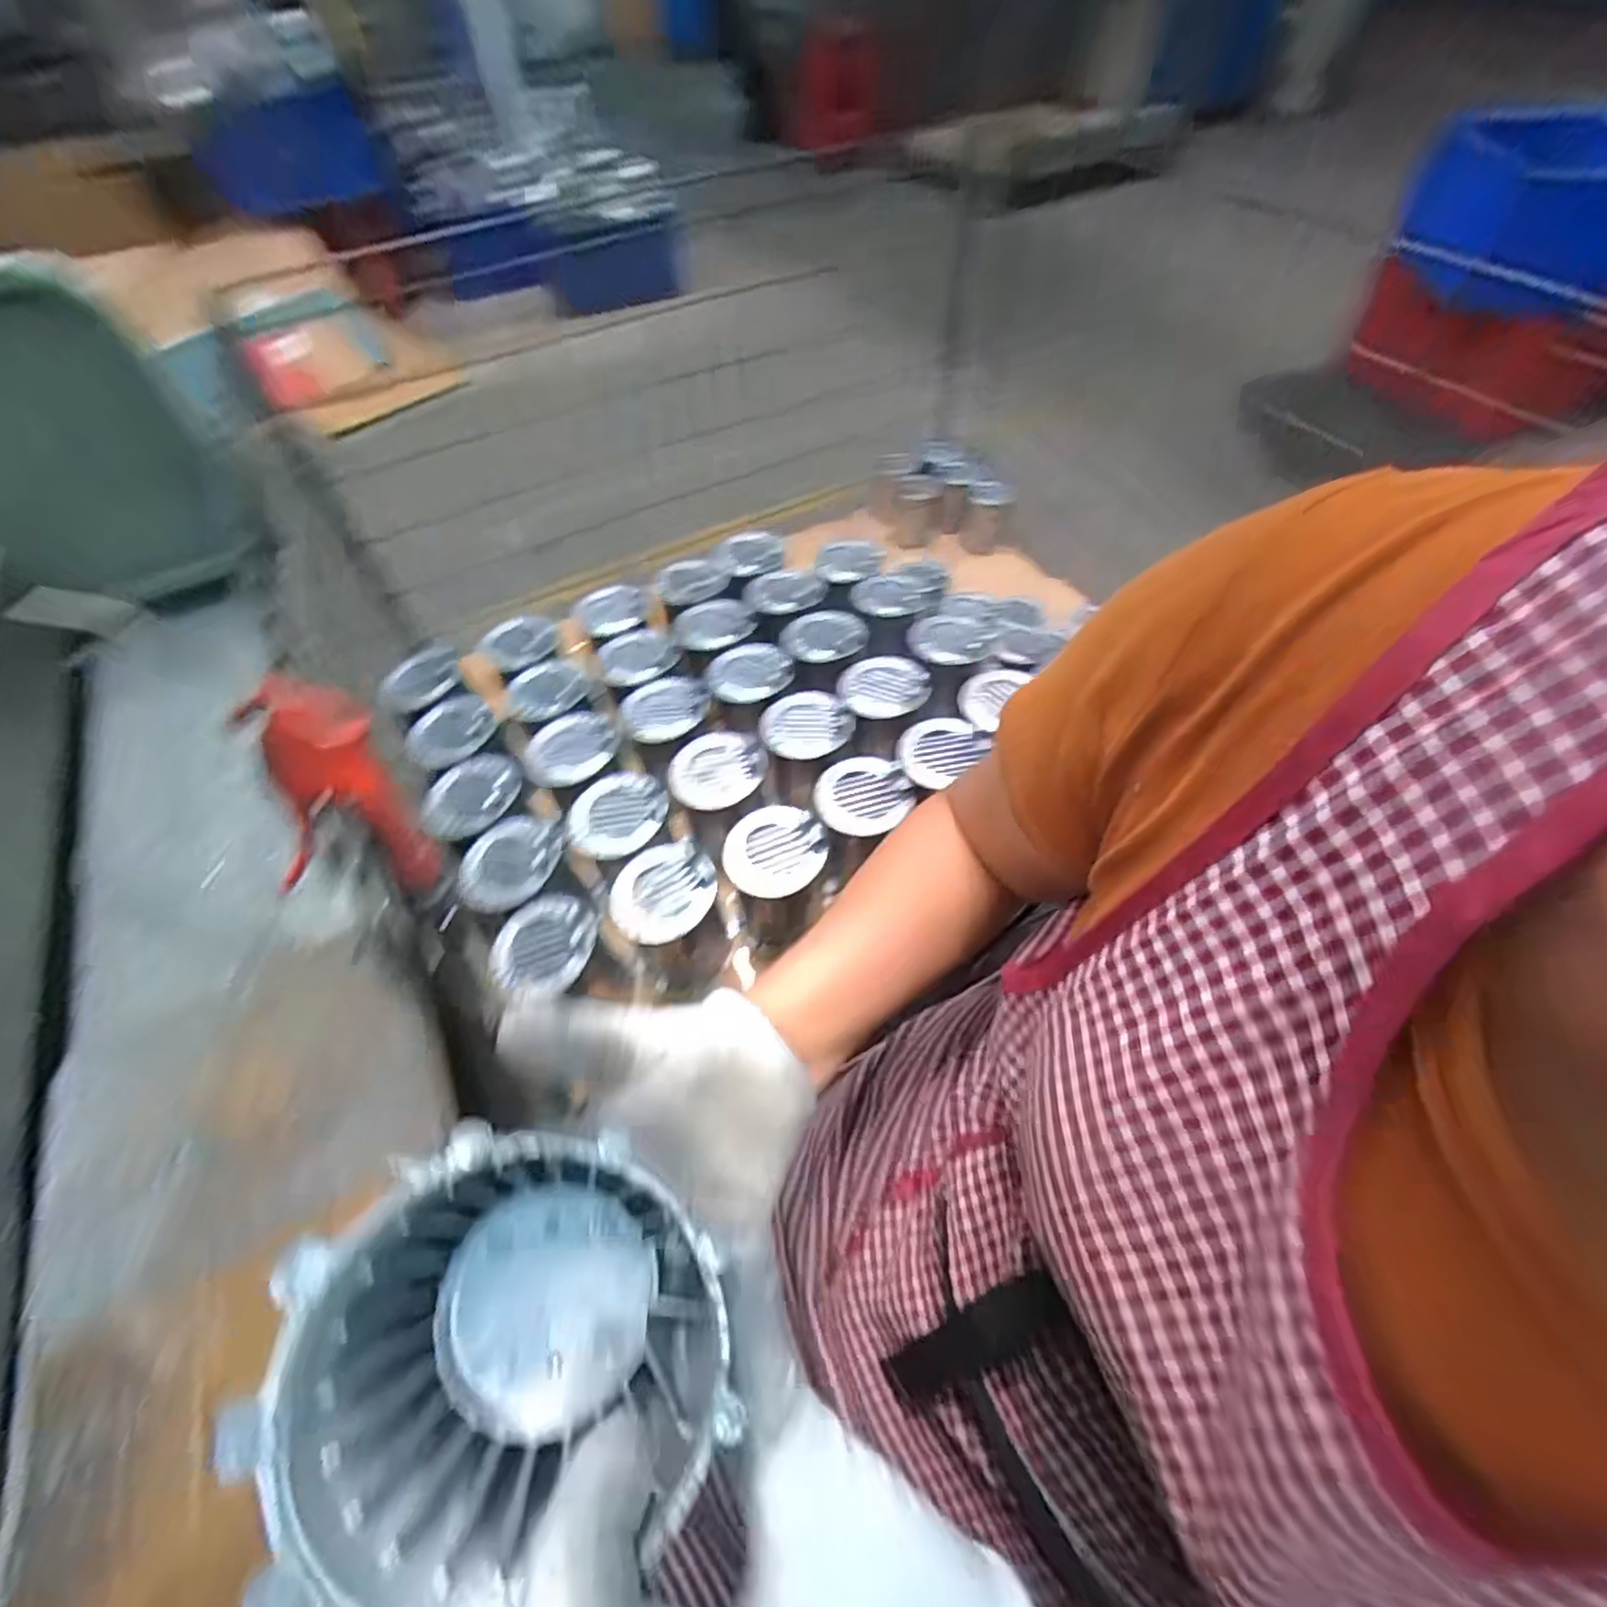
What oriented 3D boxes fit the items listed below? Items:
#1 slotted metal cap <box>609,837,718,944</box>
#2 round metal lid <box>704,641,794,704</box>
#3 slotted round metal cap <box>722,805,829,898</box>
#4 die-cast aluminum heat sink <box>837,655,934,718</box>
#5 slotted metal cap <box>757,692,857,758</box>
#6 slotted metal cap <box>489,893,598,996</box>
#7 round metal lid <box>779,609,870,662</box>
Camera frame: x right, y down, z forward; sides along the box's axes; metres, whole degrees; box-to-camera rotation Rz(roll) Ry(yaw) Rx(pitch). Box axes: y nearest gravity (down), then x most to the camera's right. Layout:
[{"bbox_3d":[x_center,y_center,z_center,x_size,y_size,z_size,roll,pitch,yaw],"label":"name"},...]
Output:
[{"bbox_3d":[-0.123,0.078,0.627,0.076,0.019,0.094,31,61,23],"label":"slotted metal cap"},{"bbox_3d":[-0.057,-0.145,0.775,0.089,0.012,0.086,-2,53,2],"label":"round metal lid"},{"bbox_3d":[-0.026,0.043,0.646,0.082,0.017,0.093,34,62,25],"label":"slotted round metal cap"},{"bbox_3d":[0.085,-0.125,0.756,0.094,0.013,0.081,1,54,4],"label":"die-cast aluminum heat sink"},{"bbox_3d":[0.004,-0.083,0.731,0.093,0.012,0.086,-2,53,2],"label":"slotted metal cap"},{"bbox_3d":[-0.221,0.119,0.610,0.089,0.028,0.089,-5,62,10],"label":"slotted metal cap"},{"bbox_3d":[0.024,-0.193,0.815,0.098,0.007,0.098,-2,53,2],"label":"round metal lid"}]

